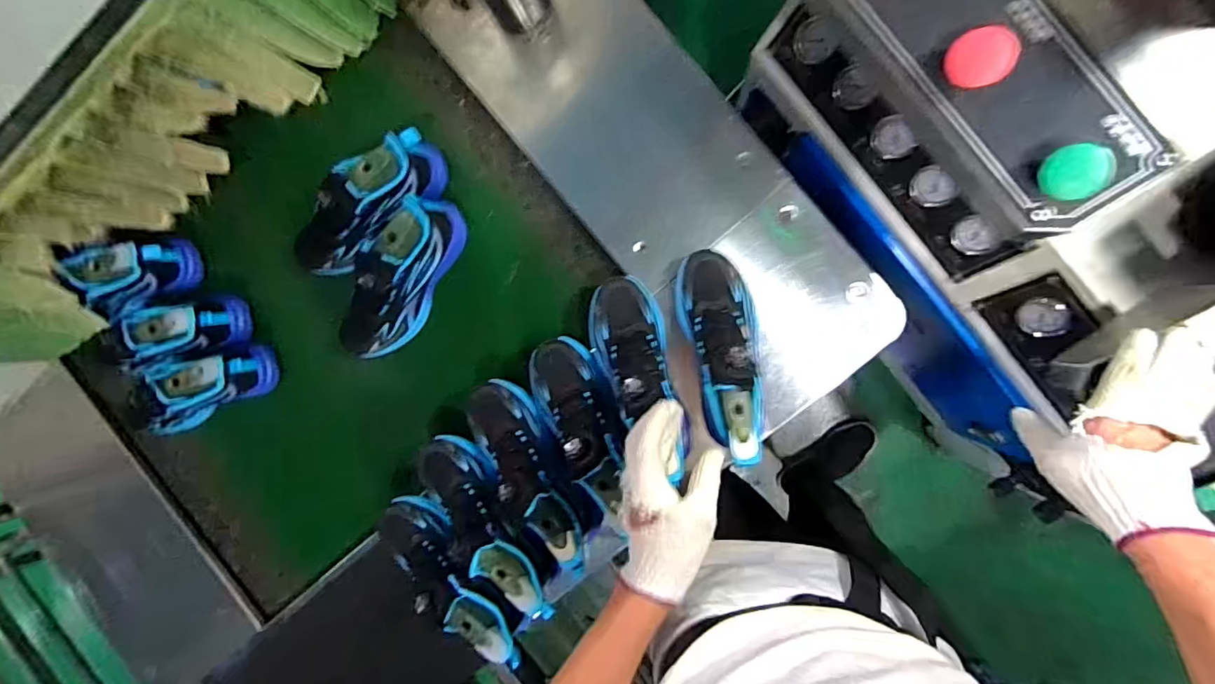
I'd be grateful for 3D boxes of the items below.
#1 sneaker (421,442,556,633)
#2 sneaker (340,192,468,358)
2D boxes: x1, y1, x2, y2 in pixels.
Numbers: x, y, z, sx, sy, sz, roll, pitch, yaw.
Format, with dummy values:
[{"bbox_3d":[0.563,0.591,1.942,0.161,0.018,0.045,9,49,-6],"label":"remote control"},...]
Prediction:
[{"bbox_3d":[-0.167,0.238,0.661,0.089,0.093,0.257,-33,75,7],"label":"sneaker"},{"bbox_3d":[-0.287,-0.078,0.703,0.089,0.114,0.252,42,97,3],"label":"sneaker"}]

